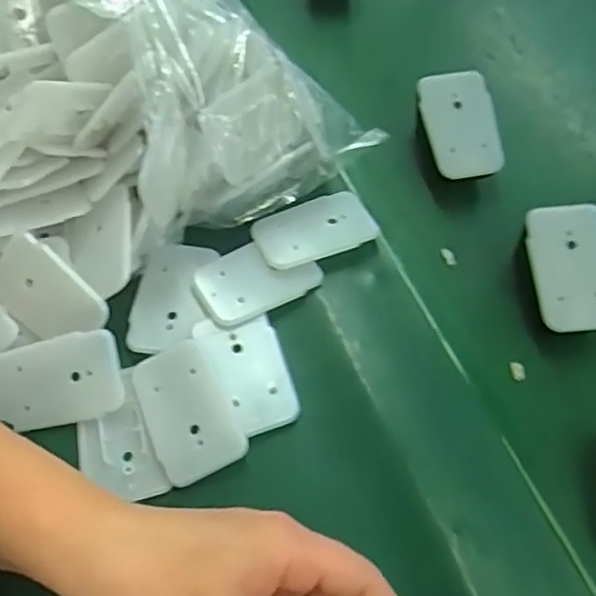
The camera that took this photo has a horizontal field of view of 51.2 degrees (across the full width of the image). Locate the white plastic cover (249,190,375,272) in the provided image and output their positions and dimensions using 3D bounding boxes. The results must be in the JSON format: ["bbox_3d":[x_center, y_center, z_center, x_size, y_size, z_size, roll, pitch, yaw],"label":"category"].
[{"bbox_3d":[0.009,-0.038,0.363,0.066,0.012,0.039,-16,63,-9],"label":"white plastic cover"}]

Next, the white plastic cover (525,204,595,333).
[{"bbox_3d":[0.146,-0.016,0.331,0.043,0.006,0.066,-5,84,1],"label":"white plastic cover"}]

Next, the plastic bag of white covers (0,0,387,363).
[{"bbox_3d":[-0.155,-0.131,0.361,0.268,0.120,0.283,-32,67,-16],"label":"plastic bag of white covers"}]

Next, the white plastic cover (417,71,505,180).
[{"bbox_3d":[0.101,-0.107,0.383,0.044,0.007,0.065,-12,87,-7],"label":"white plastic cover"}]

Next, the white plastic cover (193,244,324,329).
[{"bbox_3d":[-0.023,-0.011,0.349,0.066,0.007,0.041,-27,66,-14],"label":"white plastic cover"}]

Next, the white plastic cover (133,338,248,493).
[{"bbox_3d":[-0.057,0.056,0.315,0.042,0.008,0.068,-25,65,-13],"label":"white plastic cover"}]

